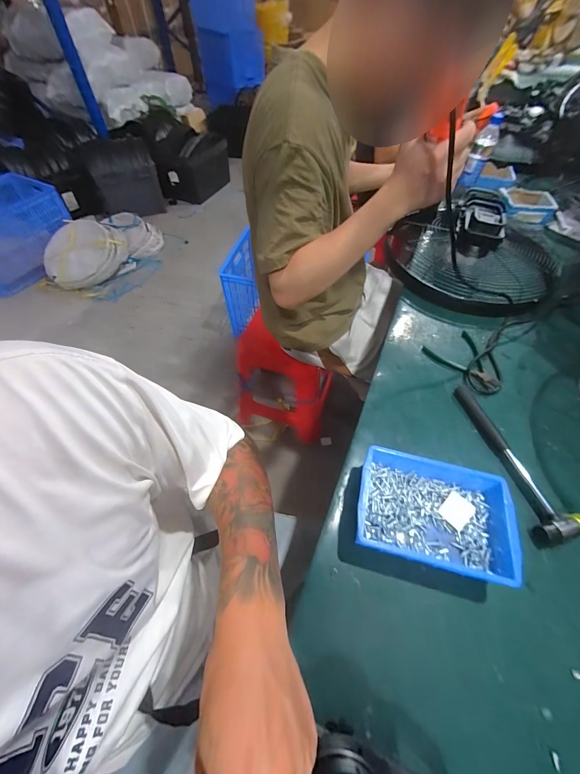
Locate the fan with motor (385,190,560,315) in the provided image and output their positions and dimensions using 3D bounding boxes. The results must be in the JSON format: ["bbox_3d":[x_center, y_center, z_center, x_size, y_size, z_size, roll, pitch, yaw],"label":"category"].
[{"bbox_3d":[0.485,-0.344,0.780,0.377,0.146,0.405,34,61,22],"label":"fan with motor"}]

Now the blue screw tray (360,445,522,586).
[{"bbox_3d":[0.200,0.177,0.423,0.207,0.058,0.135,13,56,9],"label":"blue screw tray"}]

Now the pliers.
[{"bbox_3d":[0.380,-0.064,0.627,0.111,0.017,0.156,-34,62,-22],"label":"pliers"}]

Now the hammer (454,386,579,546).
[{"bbox_3d":[0.361,0.108,0.496,0.068,0.032,0.271,-12,56,-9],"label":"hammer"}]

